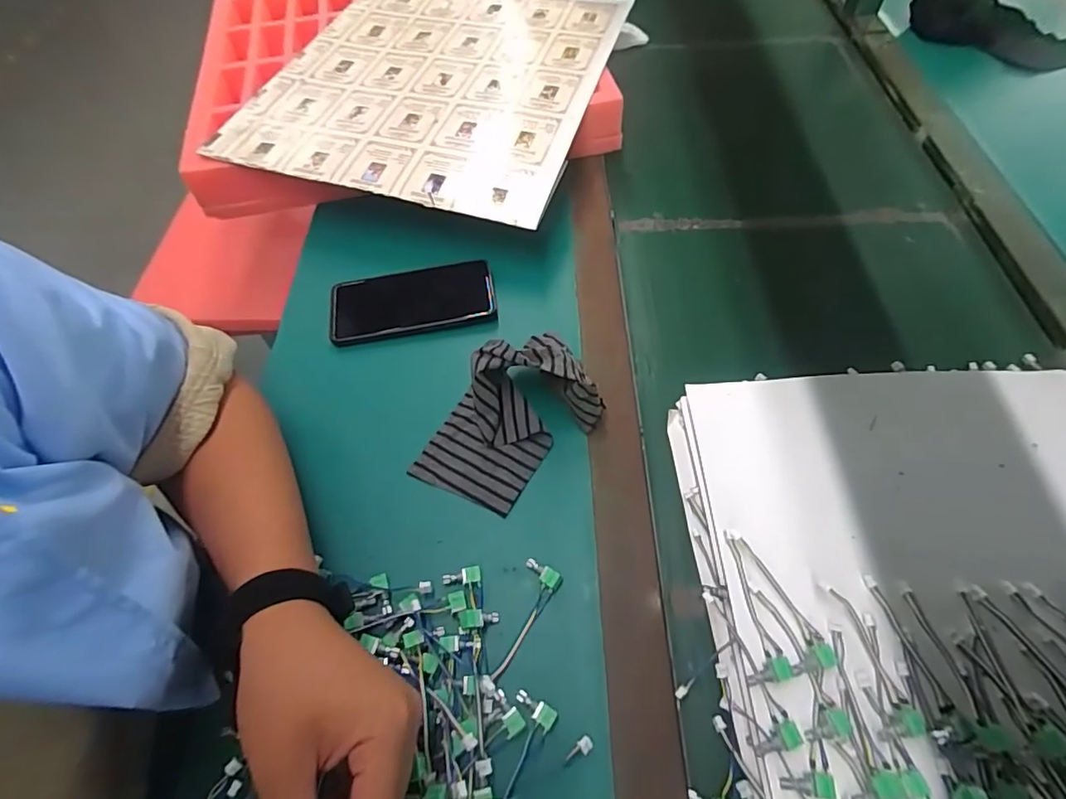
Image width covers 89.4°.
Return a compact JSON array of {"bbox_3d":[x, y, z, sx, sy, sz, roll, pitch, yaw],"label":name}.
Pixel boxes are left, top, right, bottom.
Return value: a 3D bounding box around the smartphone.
[{"bbox_3d":[-0.120,-0.100,0.538,0.161,0.014,0.078,-9,57,-4],"label":"smartphone"}]

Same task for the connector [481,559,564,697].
[{"bbox_3d":[-0.006,0.158,0.375,0.028,0.016,0.092,15,59,12],"label":"connector"}]

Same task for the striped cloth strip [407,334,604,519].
[{"bbox_3d":[-0.023,0.017,0.440,0.107,0.065,0.149,36,65,22],"label":"striped cloth strip"}]

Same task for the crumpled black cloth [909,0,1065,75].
[{"bbox_3d":[0.681,-0.549,0.789,0.238,0.043,0.103,36,65,22],"label":"crumpled black cloth"}]

